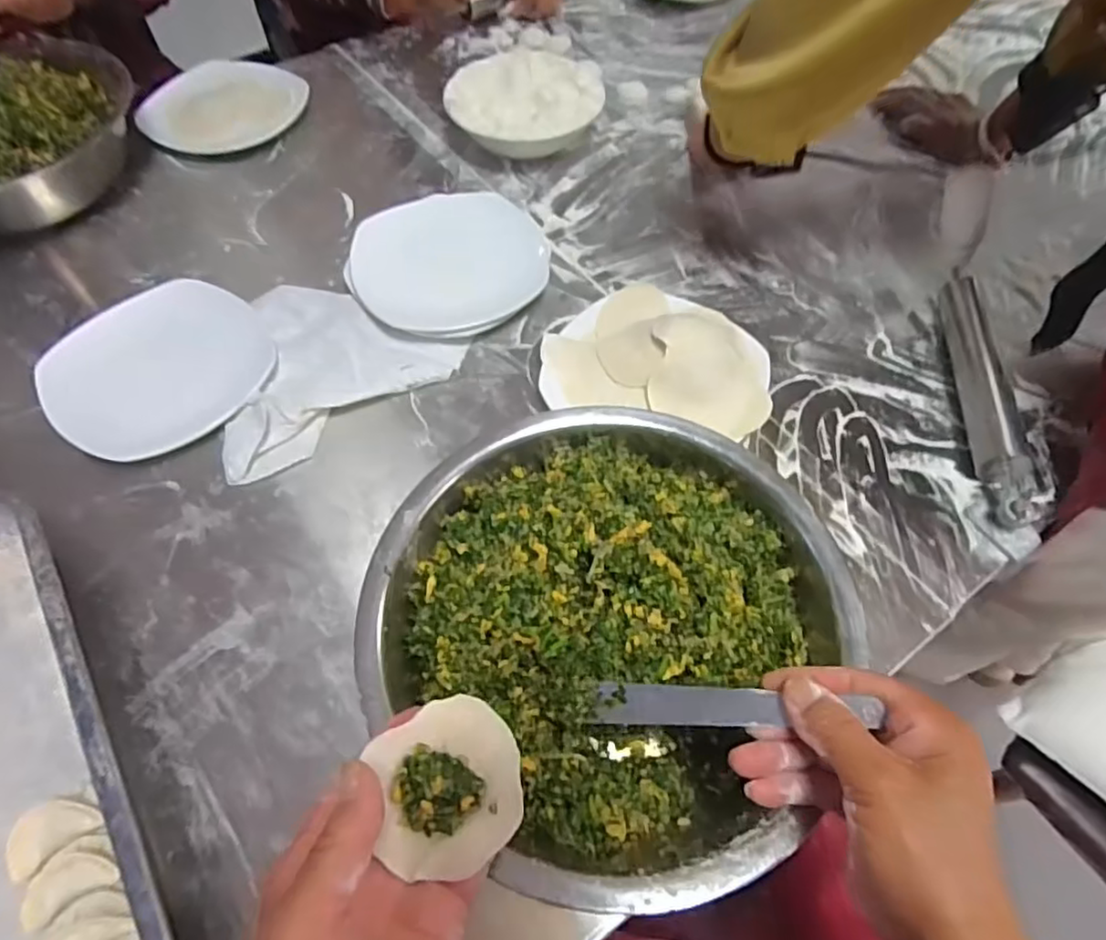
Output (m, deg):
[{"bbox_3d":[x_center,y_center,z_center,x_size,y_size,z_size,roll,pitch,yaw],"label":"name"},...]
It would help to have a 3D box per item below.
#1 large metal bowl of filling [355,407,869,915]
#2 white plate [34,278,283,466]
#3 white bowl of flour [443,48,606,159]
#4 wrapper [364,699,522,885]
[{"bbox_3d":[0.033,0.092,0.405,0.267,0.104,0.273,0,58,-1],"label":"large metal bowl of filling"},{"bbox_3d":[-0.344,-0.089,0.565,0.178,0.024,0.166,0,58,-1],"label":"white plate"},{"bbox_3d":[-0.034,-0.409,0.742,0.173,0.063,0.167,0,58,-1],"label":"white bowl of flour"},{"bbox_3d":[-0.047,0.142,0.291,0.066,0.011,0.069,0,58,-1],"label":"wrapper"}]

